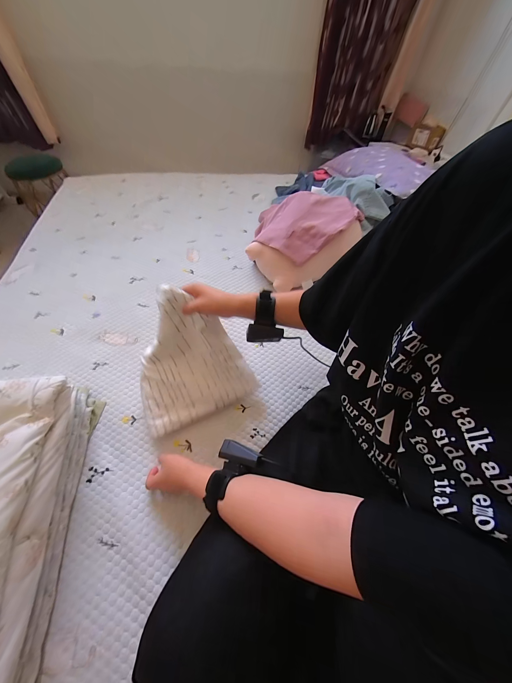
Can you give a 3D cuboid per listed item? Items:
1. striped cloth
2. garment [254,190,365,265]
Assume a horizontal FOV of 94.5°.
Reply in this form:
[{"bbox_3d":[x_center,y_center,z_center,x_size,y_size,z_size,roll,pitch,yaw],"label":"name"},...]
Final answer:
[{"bbox_3d":[-0.142,0.035,0.487,0.233,0.194,0.194,-22,64,-16],"label":"striped cloth"},{"bbox_3d":[0.139,-0.340,0.719,0.295,0.119,0.230,14,57,7],"label":"garment"}]

